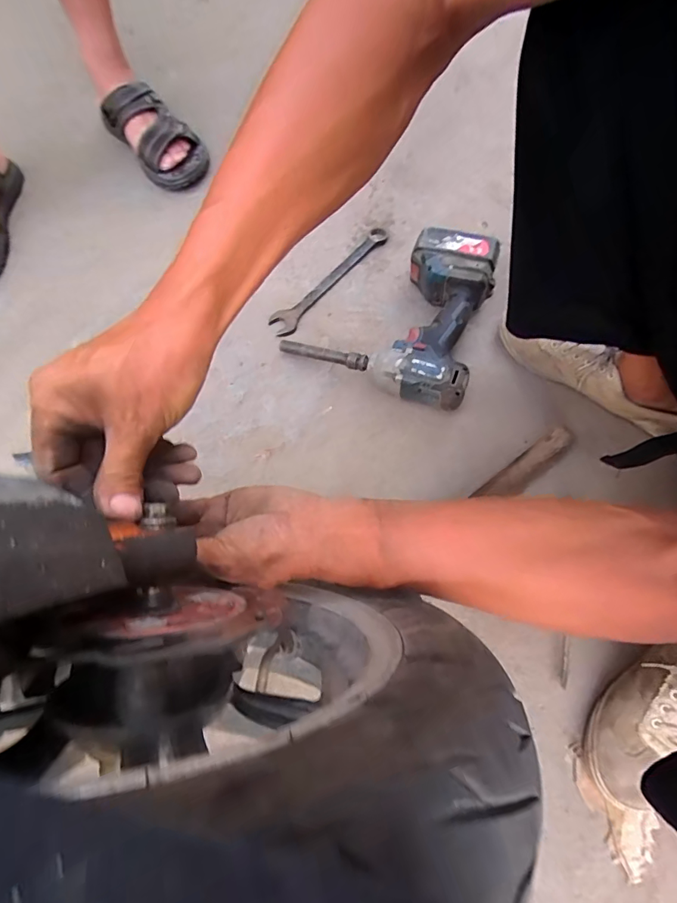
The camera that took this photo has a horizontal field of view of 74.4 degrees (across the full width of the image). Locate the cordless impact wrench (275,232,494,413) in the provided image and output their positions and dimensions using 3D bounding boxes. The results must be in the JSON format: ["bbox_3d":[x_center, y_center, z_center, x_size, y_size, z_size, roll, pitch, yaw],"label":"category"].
[{"bbox_3d":[0.073,-0.196,0.617,0.244,0.077,0.234,17,72,11],"label":"cordless impact wrench"}]

